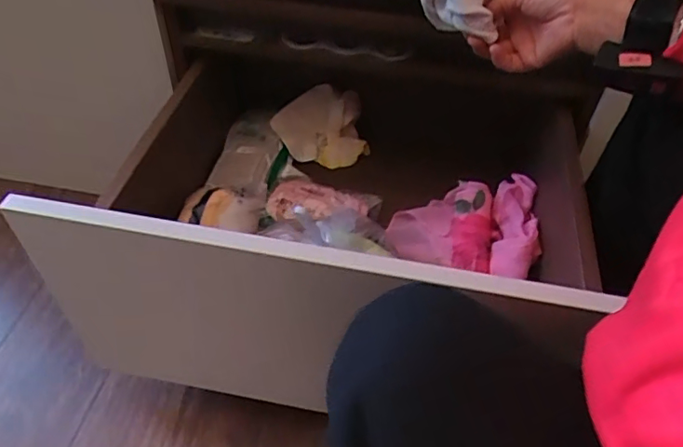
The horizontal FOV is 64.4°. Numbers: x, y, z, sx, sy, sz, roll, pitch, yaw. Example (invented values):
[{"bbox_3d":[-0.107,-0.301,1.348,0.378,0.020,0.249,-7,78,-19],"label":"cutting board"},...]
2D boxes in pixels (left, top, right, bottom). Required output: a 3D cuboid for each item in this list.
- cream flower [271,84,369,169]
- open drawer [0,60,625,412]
[{"bbox_3d":[-0.033,-0.155,0.871,0.153,0.091,0.088,-1,48,-2],"label":"cream flower"},{"bbox_3d":[0.018,-0.042,0.694,0.562,0.267,0.468,9,47,6],"label":"open drawer"}]

